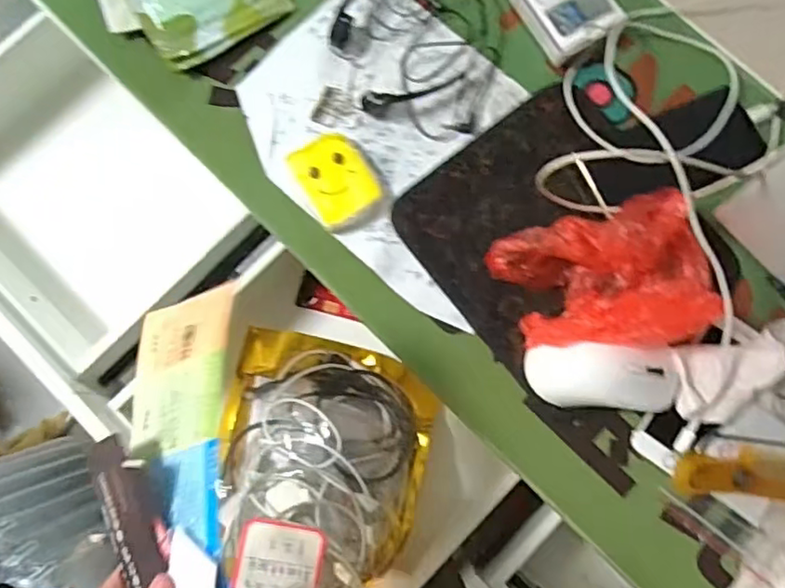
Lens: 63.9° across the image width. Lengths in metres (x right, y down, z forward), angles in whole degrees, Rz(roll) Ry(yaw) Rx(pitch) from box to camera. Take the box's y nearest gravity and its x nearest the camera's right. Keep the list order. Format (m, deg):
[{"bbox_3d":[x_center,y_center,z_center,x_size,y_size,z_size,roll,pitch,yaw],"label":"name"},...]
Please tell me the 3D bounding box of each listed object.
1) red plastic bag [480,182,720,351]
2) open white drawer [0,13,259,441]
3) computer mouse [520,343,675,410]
[{"bbox_3d":[0.164,-0.008,0.485,0.152,0.062,0.108,-15,79,-4],"label":"red plastic bag"},{"bbox_3d":[-0.309,-0.089,0.597,0.309,0.103,0.262,41,81,7],"label":"open white drawer"},{"bbox_3d":[0.162,0.063,0.484,0.111,0.027,0.051,4,78,0],"label":"computer mouse"}]

